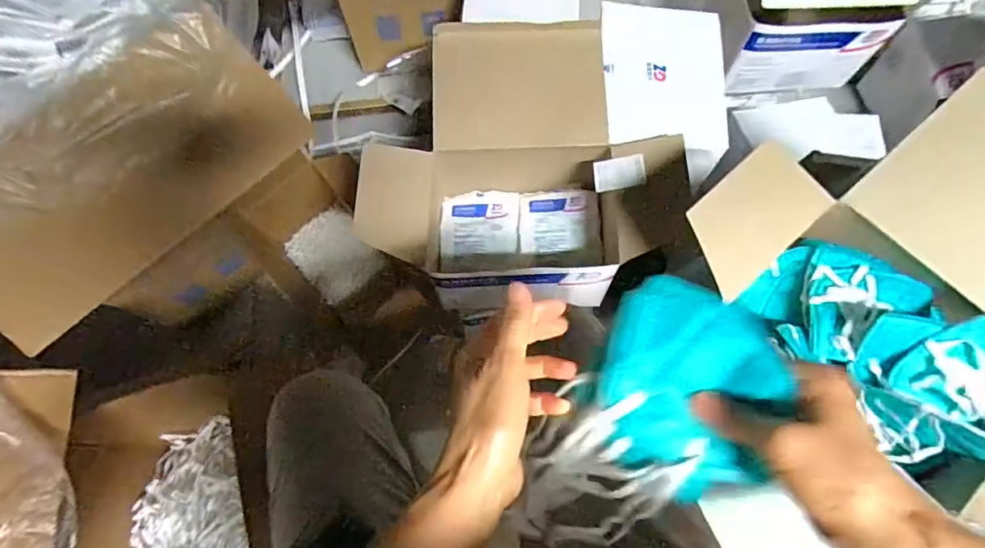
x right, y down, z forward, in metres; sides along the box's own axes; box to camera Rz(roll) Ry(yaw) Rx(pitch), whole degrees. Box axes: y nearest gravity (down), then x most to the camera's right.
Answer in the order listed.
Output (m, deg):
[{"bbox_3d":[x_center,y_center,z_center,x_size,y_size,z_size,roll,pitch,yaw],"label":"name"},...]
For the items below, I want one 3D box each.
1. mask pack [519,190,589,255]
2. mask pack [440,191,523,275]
[{"bbox_3d":[0.098,-0.085,0.830,0.107,0.025,0.106,1,71,2],"label":"mask pack"},{"bbox_3d":[-0.020,-0.069,0.845,0.125,0.022,0.141,3,71,3],"label":"mask pack"}]

